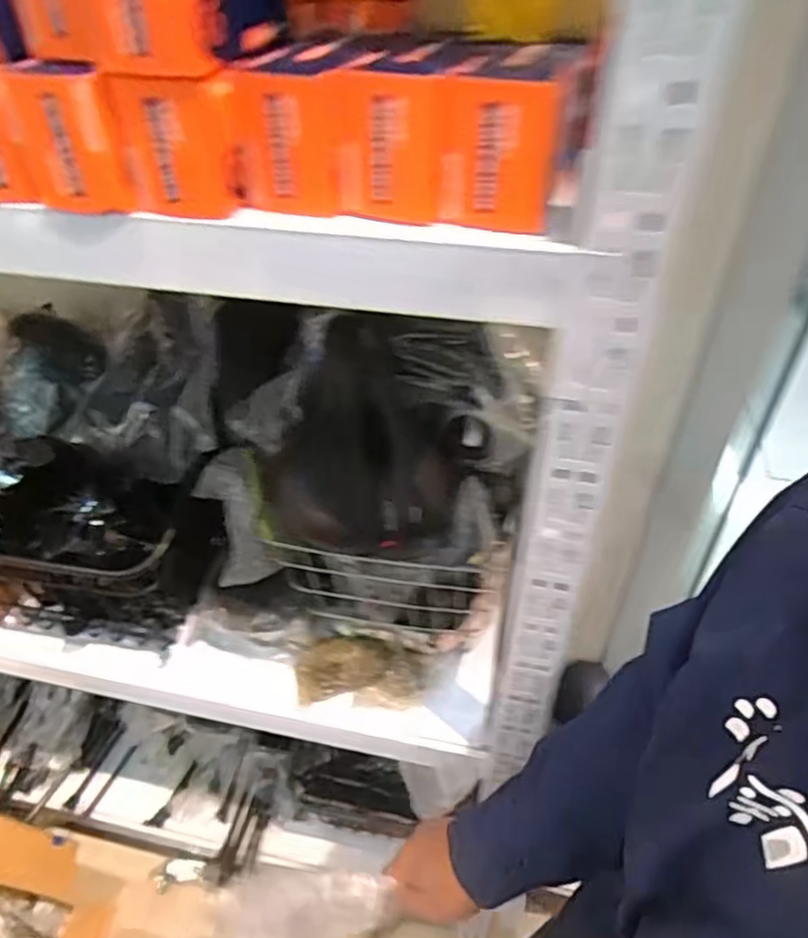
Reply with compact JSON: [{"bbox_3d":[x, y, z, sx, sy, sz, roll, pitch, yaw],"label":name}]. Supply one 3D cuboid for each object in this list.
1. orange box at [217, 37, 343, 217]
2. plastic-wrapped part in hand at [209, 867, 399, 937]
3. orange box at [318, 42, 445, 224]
[{"bbox_3d":[-0.068,-0.200,0.403,0.067,0.078,0.057,1,42,3],"label":"orange box"},{"bbox_3d":[-0.091,0.390,0.609,0.151,0.030,0.052,-3,42,-1],"label":"plastic-wrapped part in hand"},{"bbox_3d":[-0.010,-0.192,0.392,0.062,0.076,0.054,3,42,4],"label":"orange box"}]

